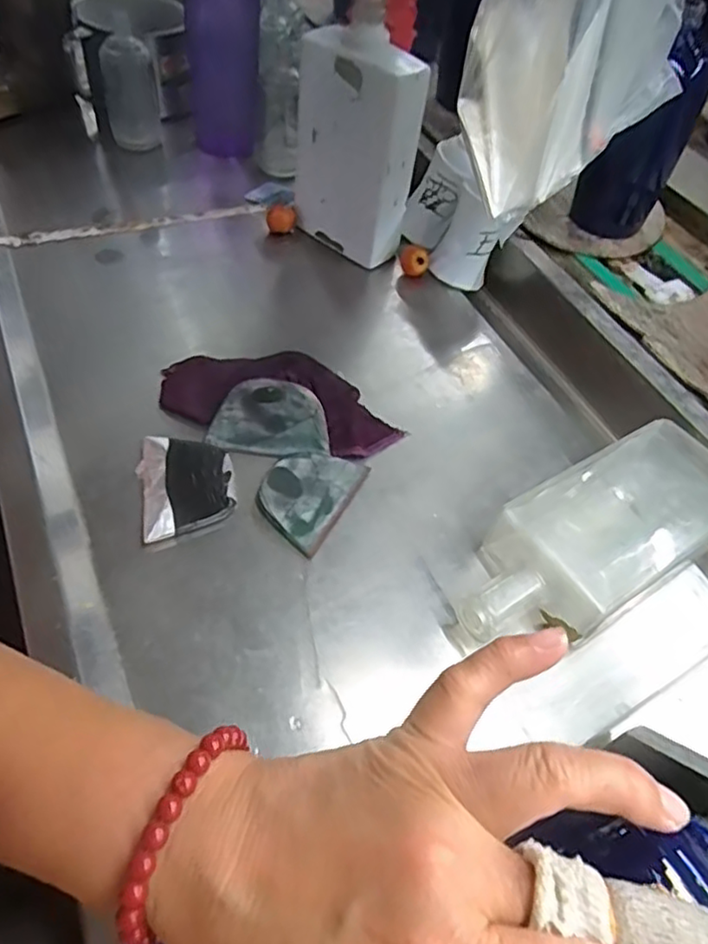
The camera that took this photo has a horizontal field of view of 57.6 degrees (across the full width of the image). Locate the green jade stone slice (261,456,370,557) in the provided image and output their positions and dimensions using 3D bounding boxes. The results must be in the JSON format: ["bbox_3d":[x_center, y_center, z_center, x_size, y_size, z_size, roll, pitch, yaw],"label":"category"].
[{"bbox_3d":[-0.032,0.013,0.444,0.056,0.011,0.080,25,53,14],"label":"green jade stone slice"}]

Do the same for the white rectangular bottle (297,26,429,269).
[{"bbox_3d":[-0.001,-0.287,0.586,0.112,0.185,0.048,35,54,20],"label":"white rectangular bottle"}]

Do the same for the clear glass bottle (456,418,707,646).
[{"bbox_3d":[0.160,0.045,0.428,0.228,0.052,0.090,-23,59,-25],"label":"clear glass bottle"}]

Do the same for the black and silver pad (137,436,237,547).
[{"bbox_3d":[-0.114,0.006,0.434,0.061,0.007,0.081,-11,53,-14],"label":"black and silver pad"}]

